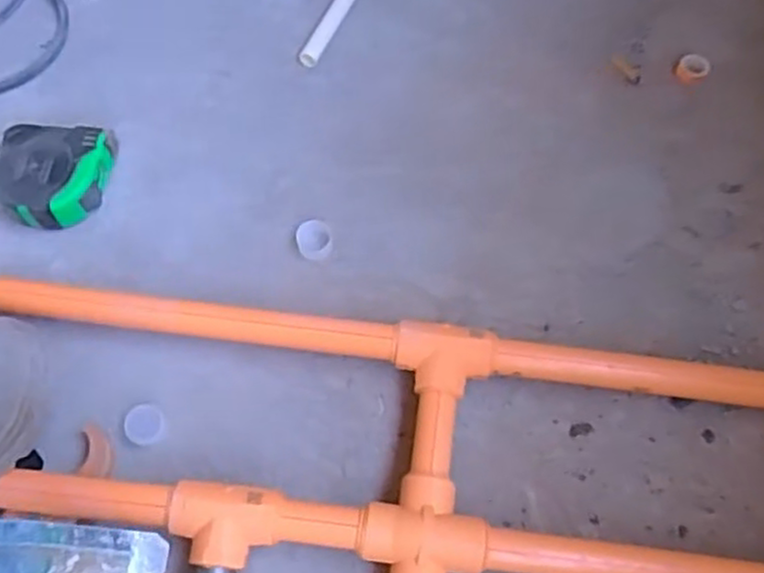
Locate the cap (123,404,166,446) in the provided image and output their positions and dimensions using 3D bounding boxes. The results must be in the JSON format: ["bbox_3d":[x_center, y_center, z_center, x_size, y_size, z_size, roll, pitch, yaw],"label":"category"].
[{"bbox_3d":[-0.166,0.097,0.514,0.023,0.014,0.027,6,67,3],"label":"cap"}]

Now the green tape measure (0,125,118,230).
[{"bbox_3d":[-0.262,-0.088,0.589,0.086,0.040,0.080,0,67,0],"label":"green tape measure"}]

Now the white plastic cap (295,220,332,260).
[{"bbox_3d":[-0.053,-0.035,0.576,0.027,0.014,0.028,0,67,0],"label":"white plastic cap"}]

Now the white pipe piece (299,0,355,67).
[{"bbox_3d":[-0.045,-0.238,0.663,0.015,0.017,0.100,23,69,10],"label":"white pipe piece"}]

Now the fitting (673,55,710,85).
[{"bbox_3d":[0.272,-0.192,0.647,0.028,0.013,0.025,20,68,8],"label":"fitting"}]

